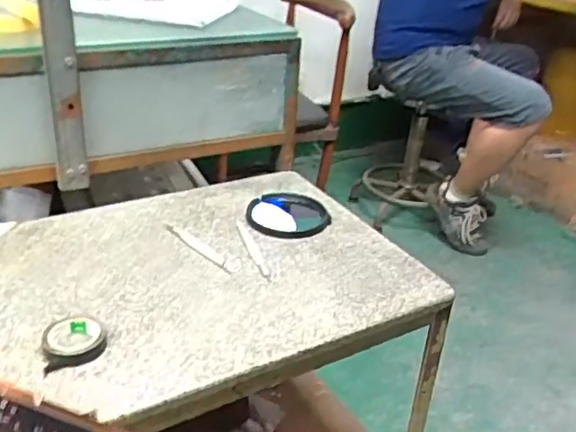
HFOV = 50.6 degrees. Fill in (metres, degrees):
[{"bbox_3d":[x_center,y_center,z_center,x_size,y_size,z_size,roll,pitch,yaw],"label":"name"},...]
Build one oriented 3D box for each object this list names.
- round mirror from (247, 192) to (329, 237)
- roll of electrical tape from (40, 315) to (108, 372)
[{"bbox_3d":[0.001,-0.005,0.931,0.123,0.015,0.128,0,29,-6],"label":"round mirror"},{"bbox_3d":[-0.229,0.133,0.651,0.063,0.021,0.069,3,29,-1],"label":"roll of electrical tape"}]

